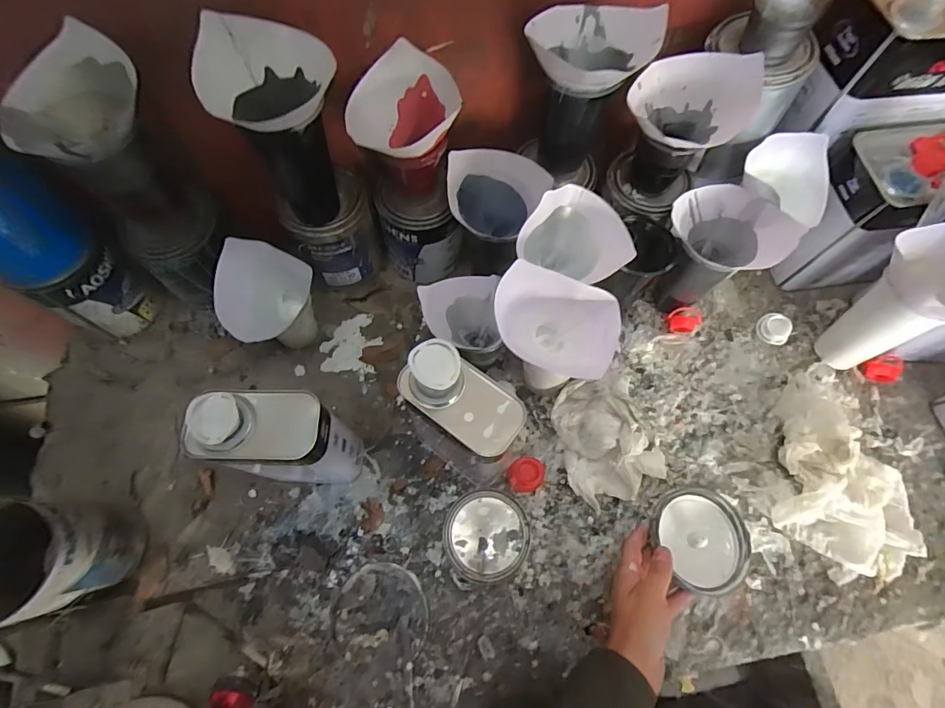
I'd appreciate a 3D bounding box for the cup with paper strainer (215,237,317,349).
[{"bbox_3d":[-0.255,-0.065,0.575,0.094,0.130,0.108,-13,70,-6],"label":"cup with paper strainer"}]

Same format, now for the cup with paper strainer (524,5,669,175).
[{"bbox_3d":[0.111,-0.270,0.483,0.115,0.148,0.107,22,70,7],"label":"cup with paper strainer"}]

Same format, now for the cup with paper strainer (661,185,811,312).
[{"bbox_3d":[0.285,-0.119,0.561,0.100,0.157,0.123,-40,75,-15],"label":"cup with paper strainer"}]

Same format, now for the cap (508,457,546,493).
[{"bbox_3d":[0.066,0.144,0.543,0.043,0.013,0.039,-17,70,-8],"label":"cap"}]

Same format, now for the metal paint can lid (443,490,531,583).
[{"bbox_3d":[0.017,0.207,0.521,0.095,0.011,0.094,0,69,-1],"label":"metal paint can lid"}]

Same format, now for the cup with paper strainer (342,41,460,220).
[{"bbox_3d":[-0.075,-0.233,0.499,0.102,0.136,0.101,0,69,-1],"label":"cup with paper strainer"}]

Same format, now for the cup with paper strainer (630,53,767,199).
[{"bbox_3d":[0.223,-0.245,0.500,0.119,0.130,0.100,13,69,4],"label":"cup with paper strainer"}]

